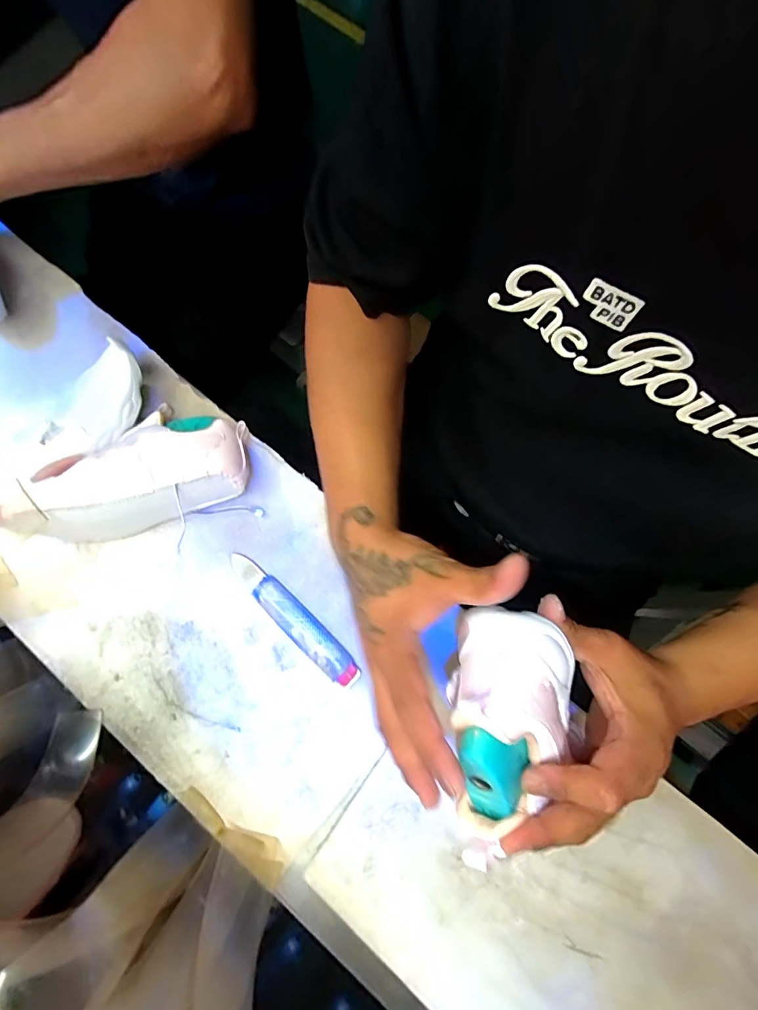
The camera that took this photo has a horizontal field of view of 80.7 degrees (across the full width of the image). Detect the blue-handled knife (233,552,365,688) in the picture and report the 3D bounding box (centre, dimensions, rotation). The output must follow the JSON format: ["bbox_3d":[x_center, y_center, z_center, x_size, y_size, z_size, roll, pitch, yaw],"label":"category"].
[{"bbox_3d":[-0.082,0.106,0.424,0.163,0.015,0.029,44,82,8],"label":"blue-handled knife"}]

